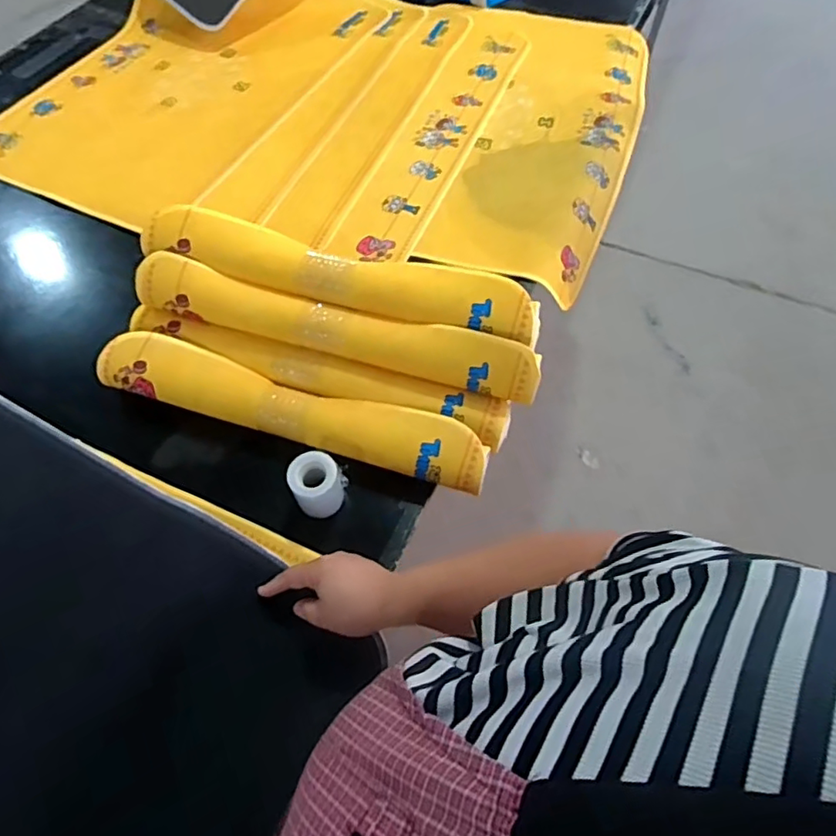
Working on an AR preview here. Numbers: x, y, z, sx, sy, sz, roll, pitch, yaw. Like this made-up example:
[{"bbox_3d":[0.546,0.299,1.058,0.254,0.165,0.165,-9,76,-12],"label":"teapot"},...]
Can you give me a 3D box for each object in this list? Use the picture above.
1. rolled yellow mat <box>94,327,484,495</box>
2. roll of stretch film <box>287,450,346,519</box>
[{"bbox_3d":[-0.159,-0.008,0.690,0.497,0.064,0.072,17,60,10],"label":"rolled yellow mat"},{"bbox_3d":[-0.114,0.076,0.637,0.054,0.062,0.051,0,58,0],"label":"roll of stretch film"}]

